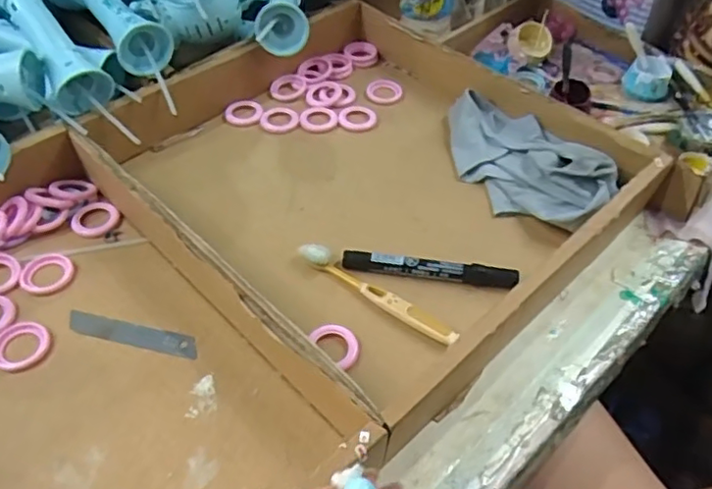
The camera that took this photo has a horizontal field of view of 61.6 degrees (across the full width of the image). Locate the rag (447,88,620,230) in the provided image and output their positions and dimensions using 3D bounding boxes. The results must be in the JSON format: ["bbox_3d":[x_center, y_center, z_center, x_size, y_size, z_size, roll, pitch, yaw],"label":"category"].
[{"bbox_3d":[0.146,-0.080,0.533,0.091,0.041,0.176,-29,56,-25],"label":"rag"}]

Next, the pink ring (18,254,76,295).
[{"bbox_3d":[-0.235,0.022,0.455,0.039,0.004,0.038,2,49,-2],"label":"pink ring"}]

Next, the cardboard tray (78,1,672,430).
[{"bbox_3d":[0.011,-0.066,0.524,0.371,0.066,0.371,-35,59,-28],"label":"cardboard tray"}]

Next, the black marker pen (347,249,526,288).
[{"bbox_3d":[0.057,0.017,0.458,0.132,0.013,0.015,8,49,4],"label":"black marker pen"}]

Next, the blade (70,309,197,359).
[{"bbox_3d":[-0.159,0.063,0.426,0.098,0.004,0.019,11,50,7],"label":"blade"}]

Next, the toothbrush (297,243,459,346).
[{"bbox_3d":[0.014,0.034,0.444,0.137,0.015,0.015,30,54,21],"label":"toothbrush"}]

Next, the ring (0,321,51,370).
[{"bbox_3d":[-0.231,0.069,0.411,0.036,0.004,0.036,2,49,-2],"label":"ring"}]

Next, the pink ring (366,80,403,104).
[{"bbox_3d":[0.030,-0.161,0.626,0.037,0.008,0.031,4,49,1],"label":"pink ring"}]

